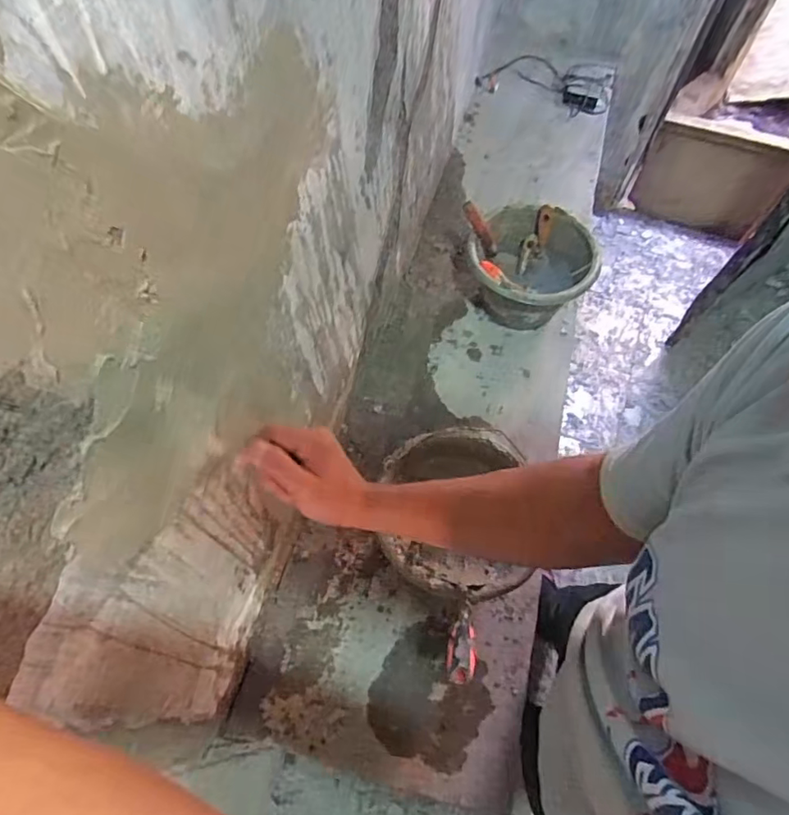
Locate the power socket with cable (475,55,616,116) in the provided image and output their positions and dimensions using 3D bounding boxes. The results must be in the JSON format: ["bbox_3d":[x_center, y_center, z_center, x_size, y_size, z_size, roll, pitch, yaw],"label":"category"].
[{"bbox_3d":[0.442,-0.957,1.584,0.384,0.056,0.231,14,62,7],"label":"power socket with cable"}]

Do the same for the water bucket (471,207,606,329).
[{"bbox_3d":[0.272,-0.271,1.118,0.240,0.179,0.227,0,61,0],"label":"water bucket"}]

